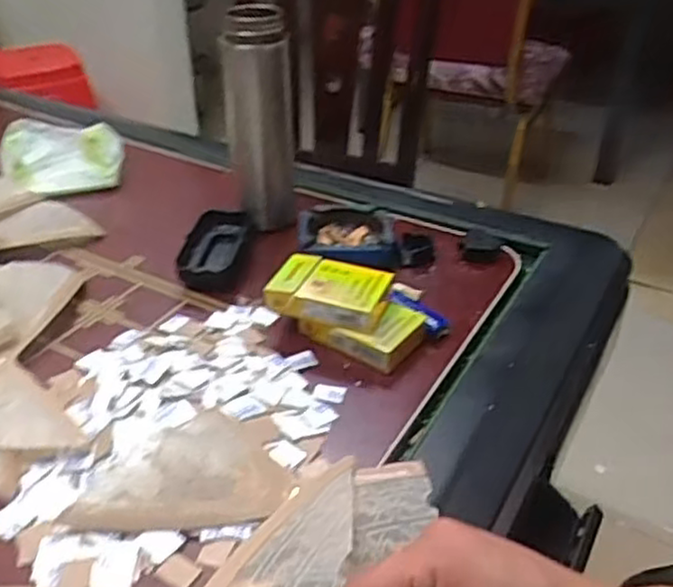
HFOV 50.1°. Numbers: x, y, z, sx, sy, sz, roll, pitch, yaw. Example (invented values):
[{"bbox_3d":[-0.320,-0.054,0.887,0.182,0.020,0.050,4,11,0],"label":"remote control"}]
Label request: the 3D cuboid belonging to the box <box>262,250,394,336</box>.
[{"bbox_3d":[-0.005,-0.002,0.587,0.092,0.031,0.053,10,36,13],"label":"box"}]

